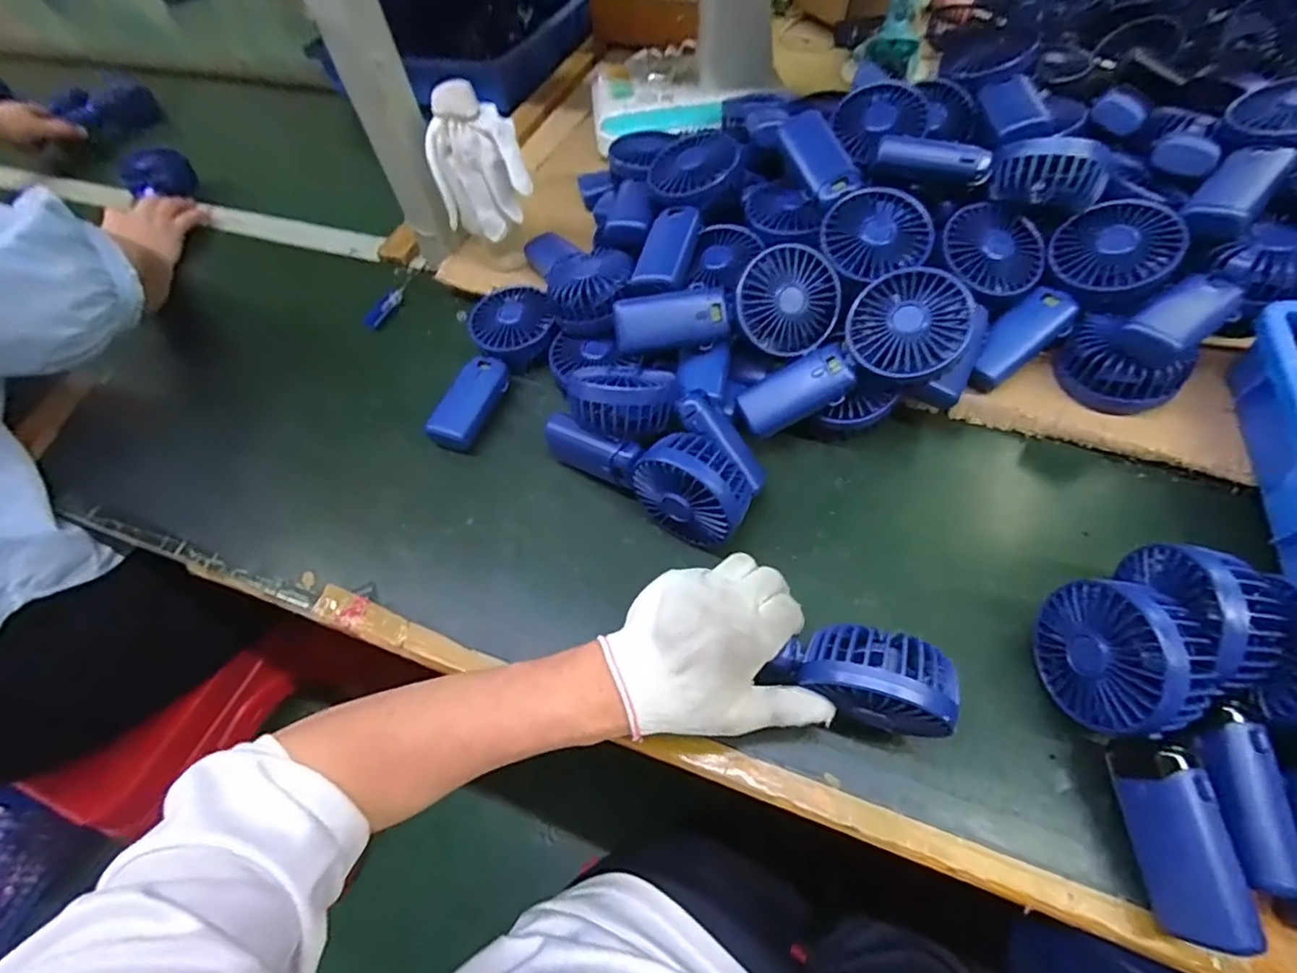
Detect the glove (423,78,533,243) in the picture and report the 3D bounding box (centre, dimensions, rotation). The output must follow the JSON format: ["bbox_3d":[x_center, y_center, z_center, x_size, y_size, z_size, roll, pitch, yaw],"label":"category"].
[{"bbox_3d":[-0.162,-0.301,0.542,0.082,0.118,0.065,-21,58,-9],"label":"glove"}]

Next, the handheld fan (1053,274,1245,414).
[{"bbox_3d":[0.399,-0.117,0.465,0.105,0.071,0.087,-39,63,-19],"label":"handheld fan"}]

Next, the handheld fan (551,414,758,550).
[{"bbox_3d":[-0.009,-0.015,0.451,0.179,0.084,0.044,25,63,19],"label":"handheld fan"}]

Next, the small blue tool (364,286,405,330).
[{"bbox_3d":[-0.293,-0.204,0.646,0.020,0.012,0.073,15,60,13],"label":"small blue tool"}]

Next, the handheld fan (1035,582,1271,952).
[{"bbox_3d":[0.290,0.147,0.329,0.057,0.080,0.181,-4,70,2],"label":"handheld fan"}]

